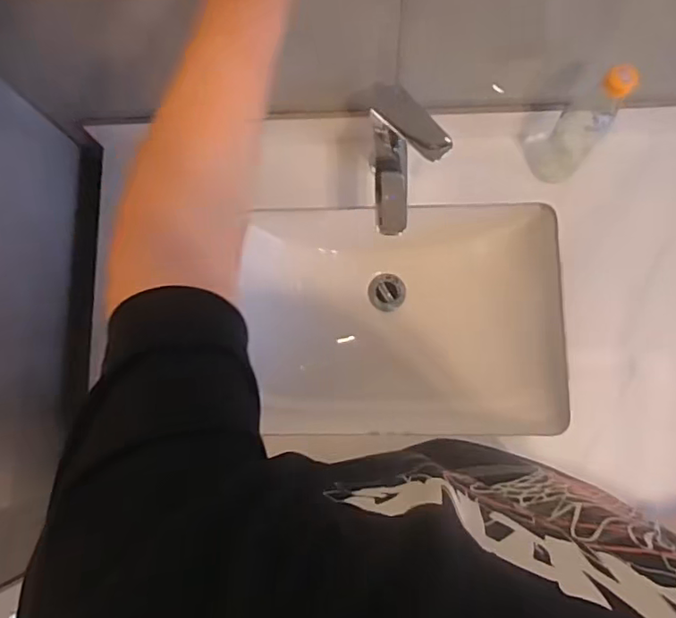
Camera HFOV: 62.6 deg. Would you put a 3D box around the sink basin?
[{"bbox_3d":[0.092,0.021,0.788,0.409,0.110,0.335,-1,82,5],"label":"sink basin"}]

